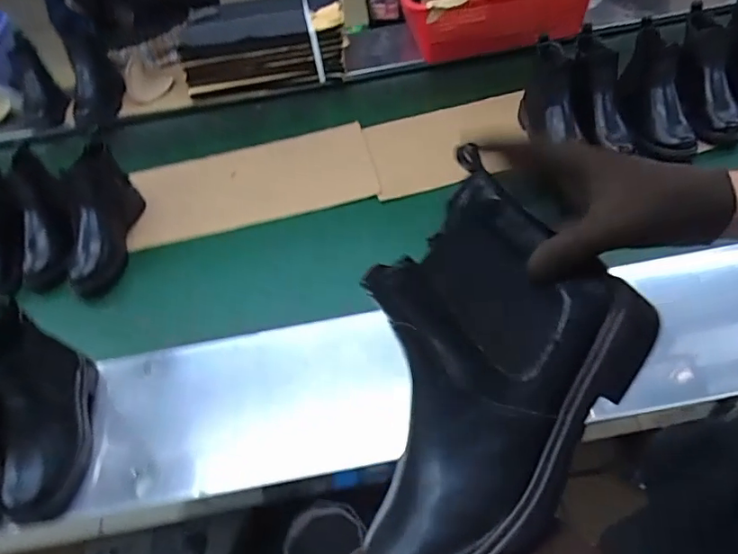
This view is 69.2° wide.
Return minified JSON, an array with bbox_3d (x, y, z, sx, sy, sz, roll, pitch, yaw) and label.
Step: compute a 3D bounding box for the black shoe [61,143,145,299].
[{"bbox_3d":[-0.490,-0.106,0.974,0.091,0.144,0.277,-7,64,-3],"label":"black shoe"}]

